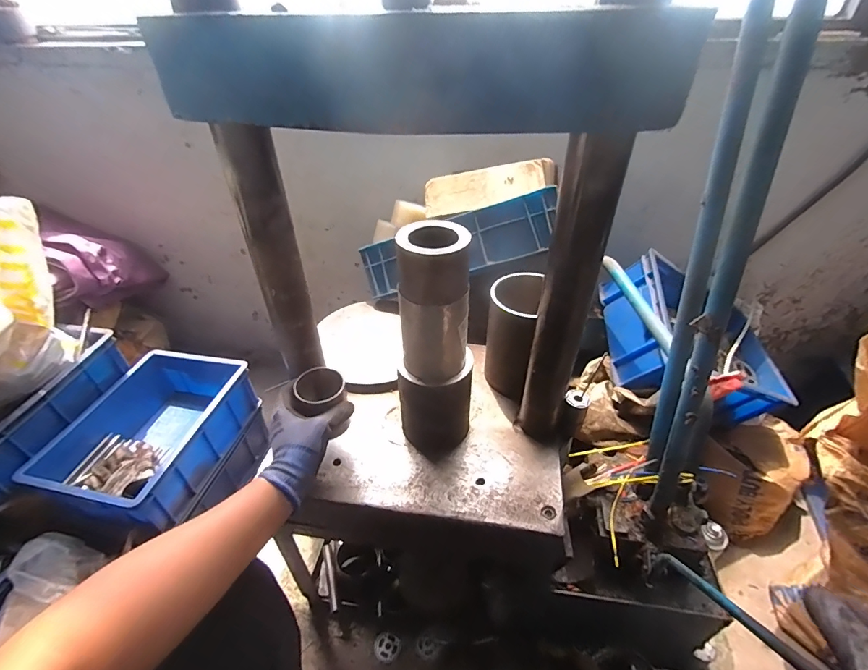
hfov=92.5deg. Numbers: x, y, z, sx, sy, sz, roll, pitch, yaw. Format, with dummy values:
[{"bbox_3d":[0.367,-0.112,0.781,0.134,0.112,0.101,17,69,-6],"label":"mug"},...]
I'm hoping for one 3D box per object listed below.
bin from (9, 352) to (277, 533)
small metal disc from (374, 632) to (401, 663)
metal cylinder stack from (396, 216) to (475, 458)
[{"bbox_3d":[-0.645,0.238,0.994,0.289,0.184,0.412,8,39,11],"label":"bin"},{"bbox_3d":[-0.093,0.619,0.825,0.051,0.007,0.048,0,39,0],"label":"small metal disc"},{"bbox_3d":[0.004,0.024,0.587,0.103,0.348,0.107,3,39,5],"label":"metal cylinder stack"}]

